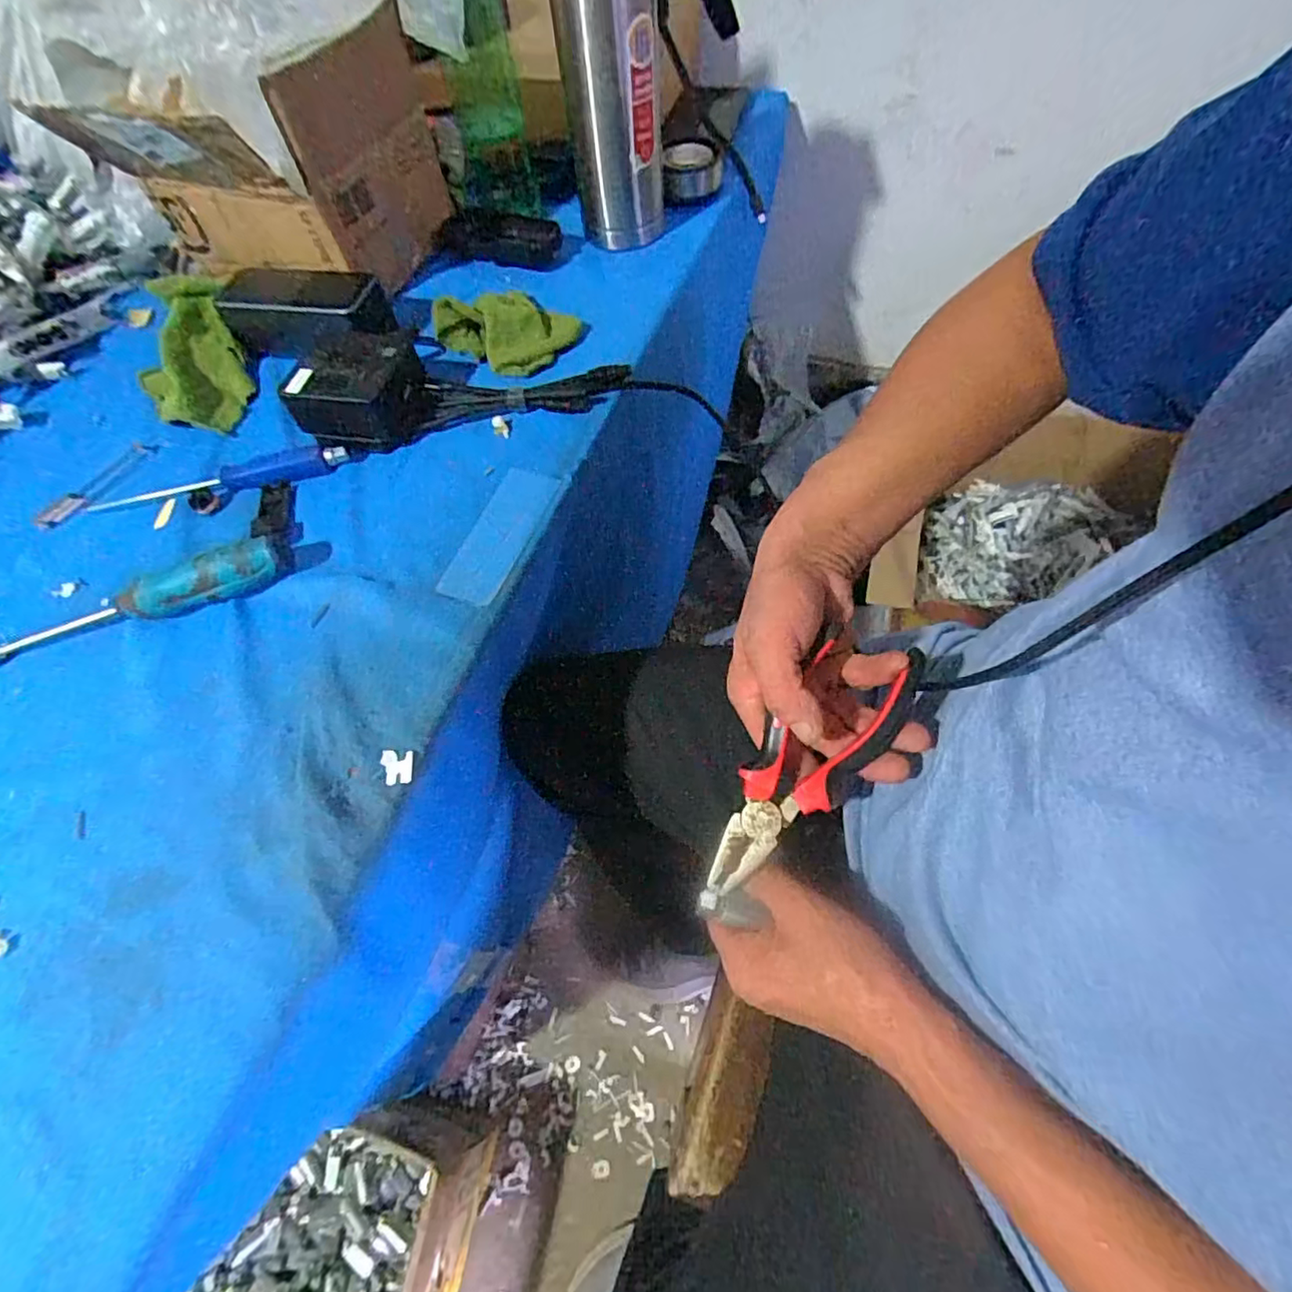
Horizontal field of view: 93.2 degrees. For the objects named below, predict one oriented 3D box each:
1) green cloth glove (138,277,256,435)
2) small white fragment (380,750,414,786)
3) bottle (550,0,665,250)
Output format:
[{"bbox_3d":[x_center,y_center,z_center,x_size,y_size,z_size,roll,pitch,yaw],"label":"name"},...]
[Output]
[{"bbox_3d":[-0.384,-0.245,0.511,0.083,0.025,0.185,-25,61,-10],"label":"green cloth glove"},{"bbox_3d":[-0.137,0.066,0.335,0.016,0.004,0.019,-9,60,-1],"label":"small white fragment"},{"bbox_3d":[-0.027,-0.448,0.489,0.077,0.209,0.075,-7,60,0],"label":"bottle"}]

